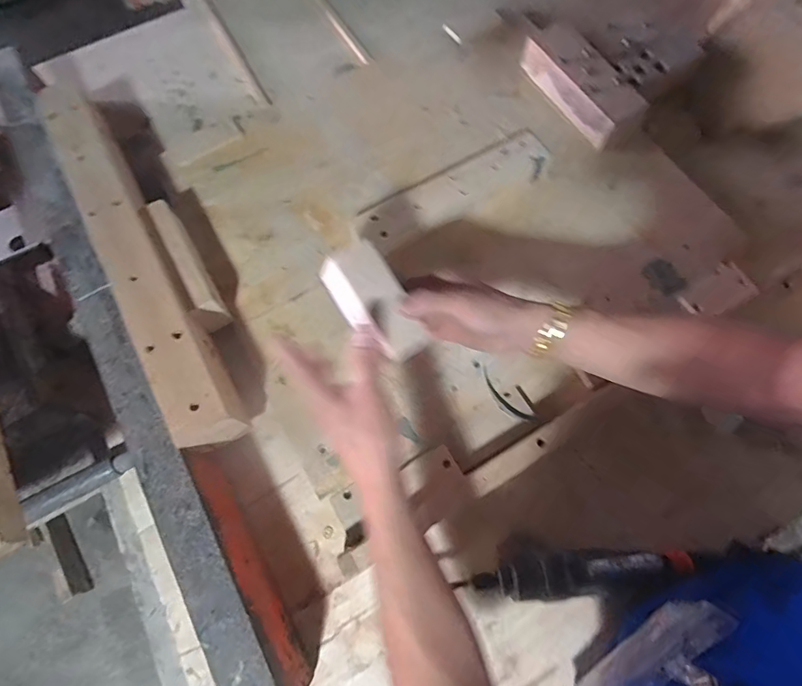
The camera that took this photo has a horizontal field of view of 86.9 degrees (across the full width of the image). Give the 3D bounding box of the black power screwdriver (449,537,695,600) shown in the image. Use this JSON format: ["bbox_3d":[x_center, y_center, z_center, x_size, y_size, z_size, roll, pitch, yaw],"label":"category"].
[{"bbox_3d":[0.193,0.241,0.449,0.236,0.039,0.051,0,72,2],"label":"black power screwdriver"}]

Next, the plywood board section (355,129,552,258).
[{"bbox_3d":[0.076,-0.209,0.602,0.290,0.045,0.067,-31,73,-8],"label":"plywood board section"}]

